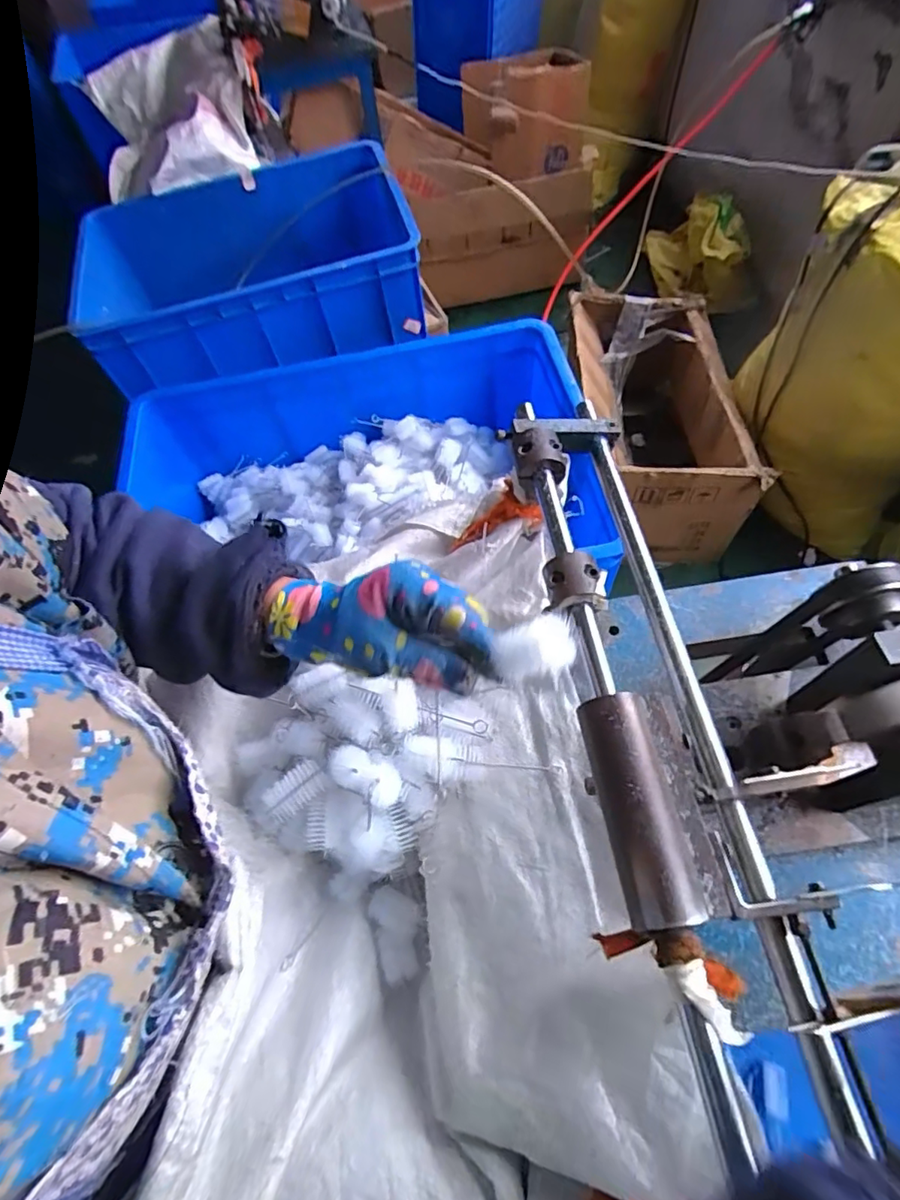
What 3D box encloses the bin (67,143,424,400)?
[{"bbox_3d":[-0.403,-0.679,1.121,0.620,0.139,0.513,-15,60,-5],"label":"bin"}]

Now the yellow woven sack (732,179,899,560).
[{"bbox_3d":[0.758,-0.423,0.981,0.266,0.549,0.389,-30,62,-13],"label":"yellow woven sack"}]

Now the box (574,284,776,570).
[{"bbox_3d":[0.424,-0.384,1.210,0.308,0.257,0.551,0,60,4],"label":"box"}]

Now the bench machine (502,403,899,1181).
[{"bbox_3d":[0.223,0.046,0.395,0.292,0.147,0.406,-7,59,0],"label":"bench machine"}]

